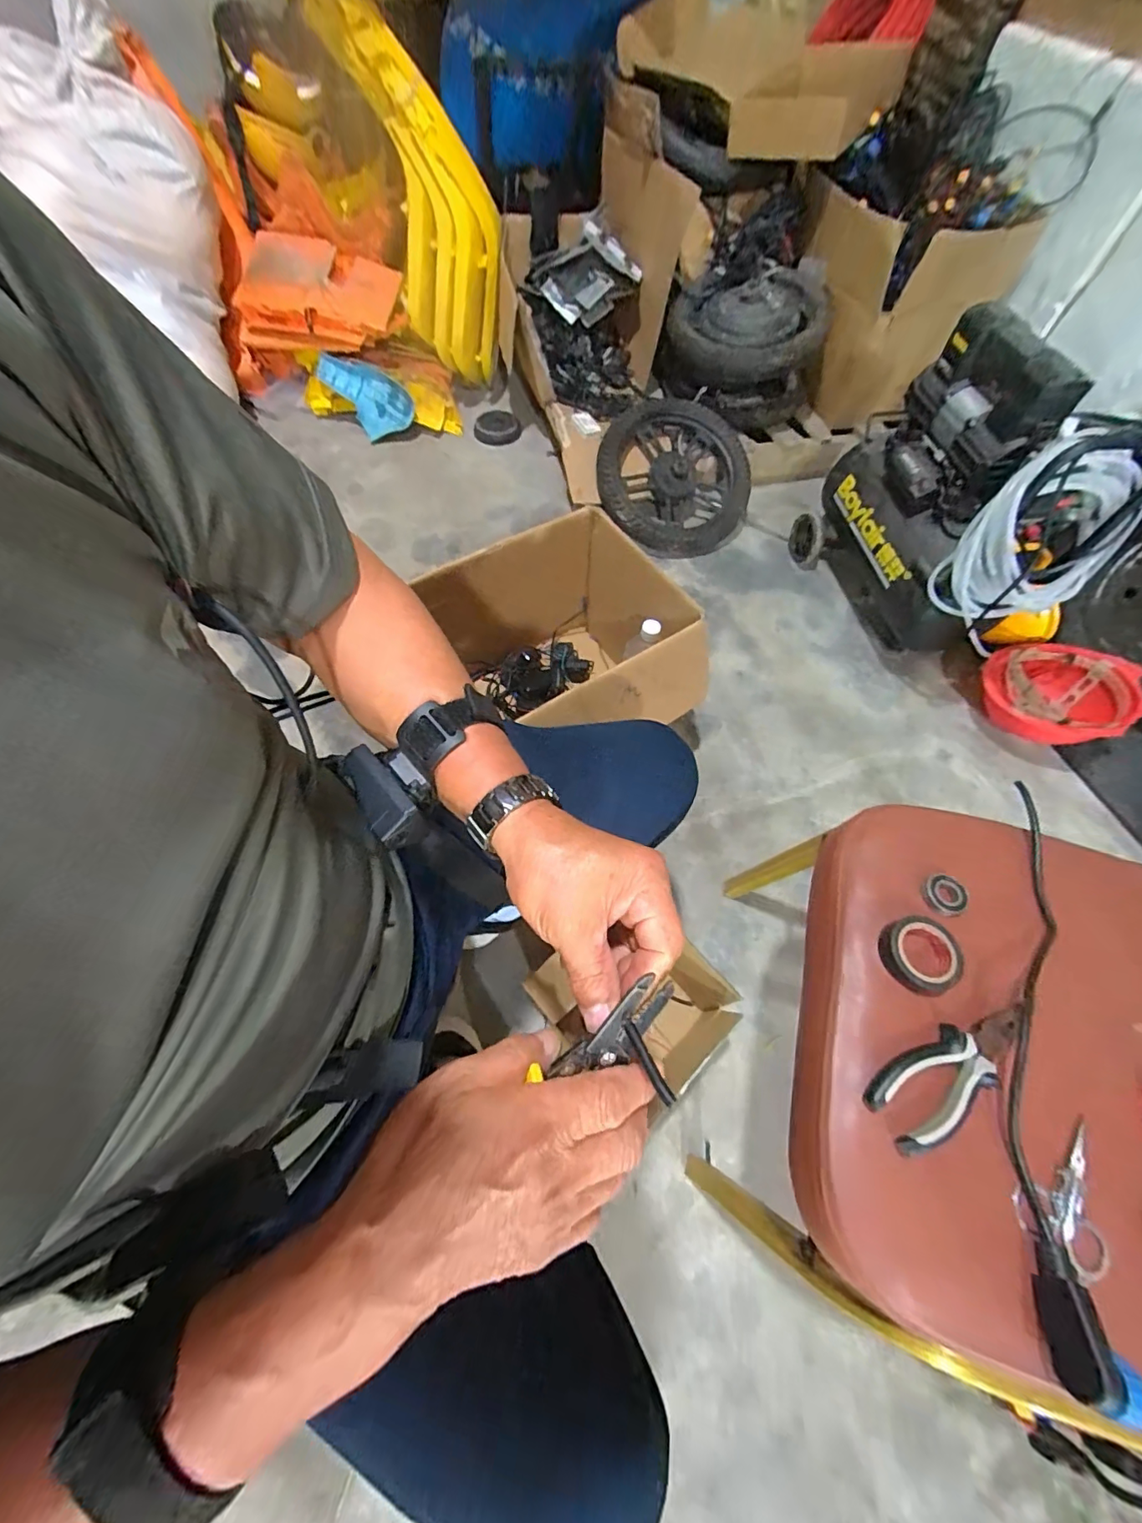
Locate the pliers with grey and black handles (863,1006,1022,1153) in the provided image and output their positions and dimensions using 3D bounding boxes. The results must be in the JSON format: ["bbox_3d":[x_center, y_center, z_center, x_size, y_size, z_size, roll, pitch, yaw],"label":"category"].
[{"bbox_3d":[0.276,0.220,0.363,0.136,0.014,0.049,-27,65,-14],"label":"pliers with grey and black handles"}]

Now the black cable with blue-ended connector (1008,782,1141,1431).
[{"bbox_3d":[0.348,0.192,0.375,0.047,0.028,0.399,13,63,6],"label":"black cable with blue-ended connector"}]

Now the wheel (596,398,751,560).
[{"bbox_3d":[0.268,-0.709,1.283,0.393,0.104,0.387,0,92,-7],"label":"wheel"}]

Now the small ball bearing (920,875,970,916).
[{"bbox_3d":[0.316,0.113,0.427,0.028,0.014,0.033,-18,64,-10],"label":"small ball bearing"}]

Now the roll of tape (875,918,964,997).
[{"bbox_3d":[0.280,0.155,0.401,0.057,0.022,0.056,0,62,0],"label":"roll of tape"}]

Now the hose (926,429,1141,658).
[{"bbox_3d":[0.780,-0.373,0.826,0.230,0.257,0.180,-32,67,-16],"label":"hose"}]

